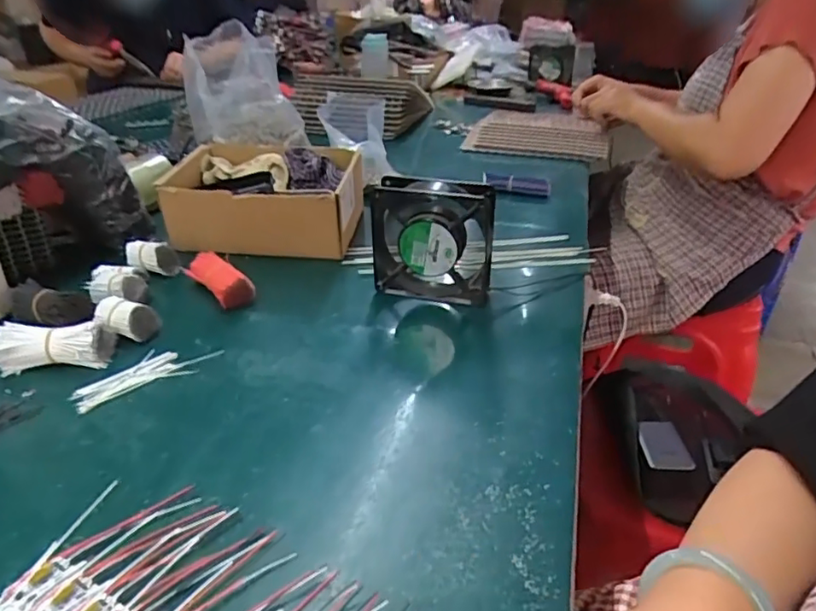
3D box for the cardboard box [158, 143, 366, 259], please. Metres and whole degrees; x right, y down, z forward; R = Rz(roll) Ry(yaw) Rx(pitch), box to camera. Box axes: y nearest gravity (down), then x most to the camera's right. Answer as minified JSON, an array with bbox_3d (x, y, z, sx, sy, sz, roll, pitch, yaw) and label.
[{"bbox_3d":[-0.173,-0.127,0.733,0.215,0.102,0.179,2,30,1],"label":"cardboard box"}]

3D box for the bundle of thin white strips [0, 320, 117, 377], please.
[{"bbox_3d":[-0.312,0.035,0.512,0.094,0.037,0.034,-3,30,-8],"label":"bundle of thin white strips"}]

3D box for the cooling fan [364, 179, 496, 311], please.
[{"bbox_3d":[0.024,-0.064,0.603,0.121,0.123,0.047,6,30,8],"label":"cooling fan"}]

